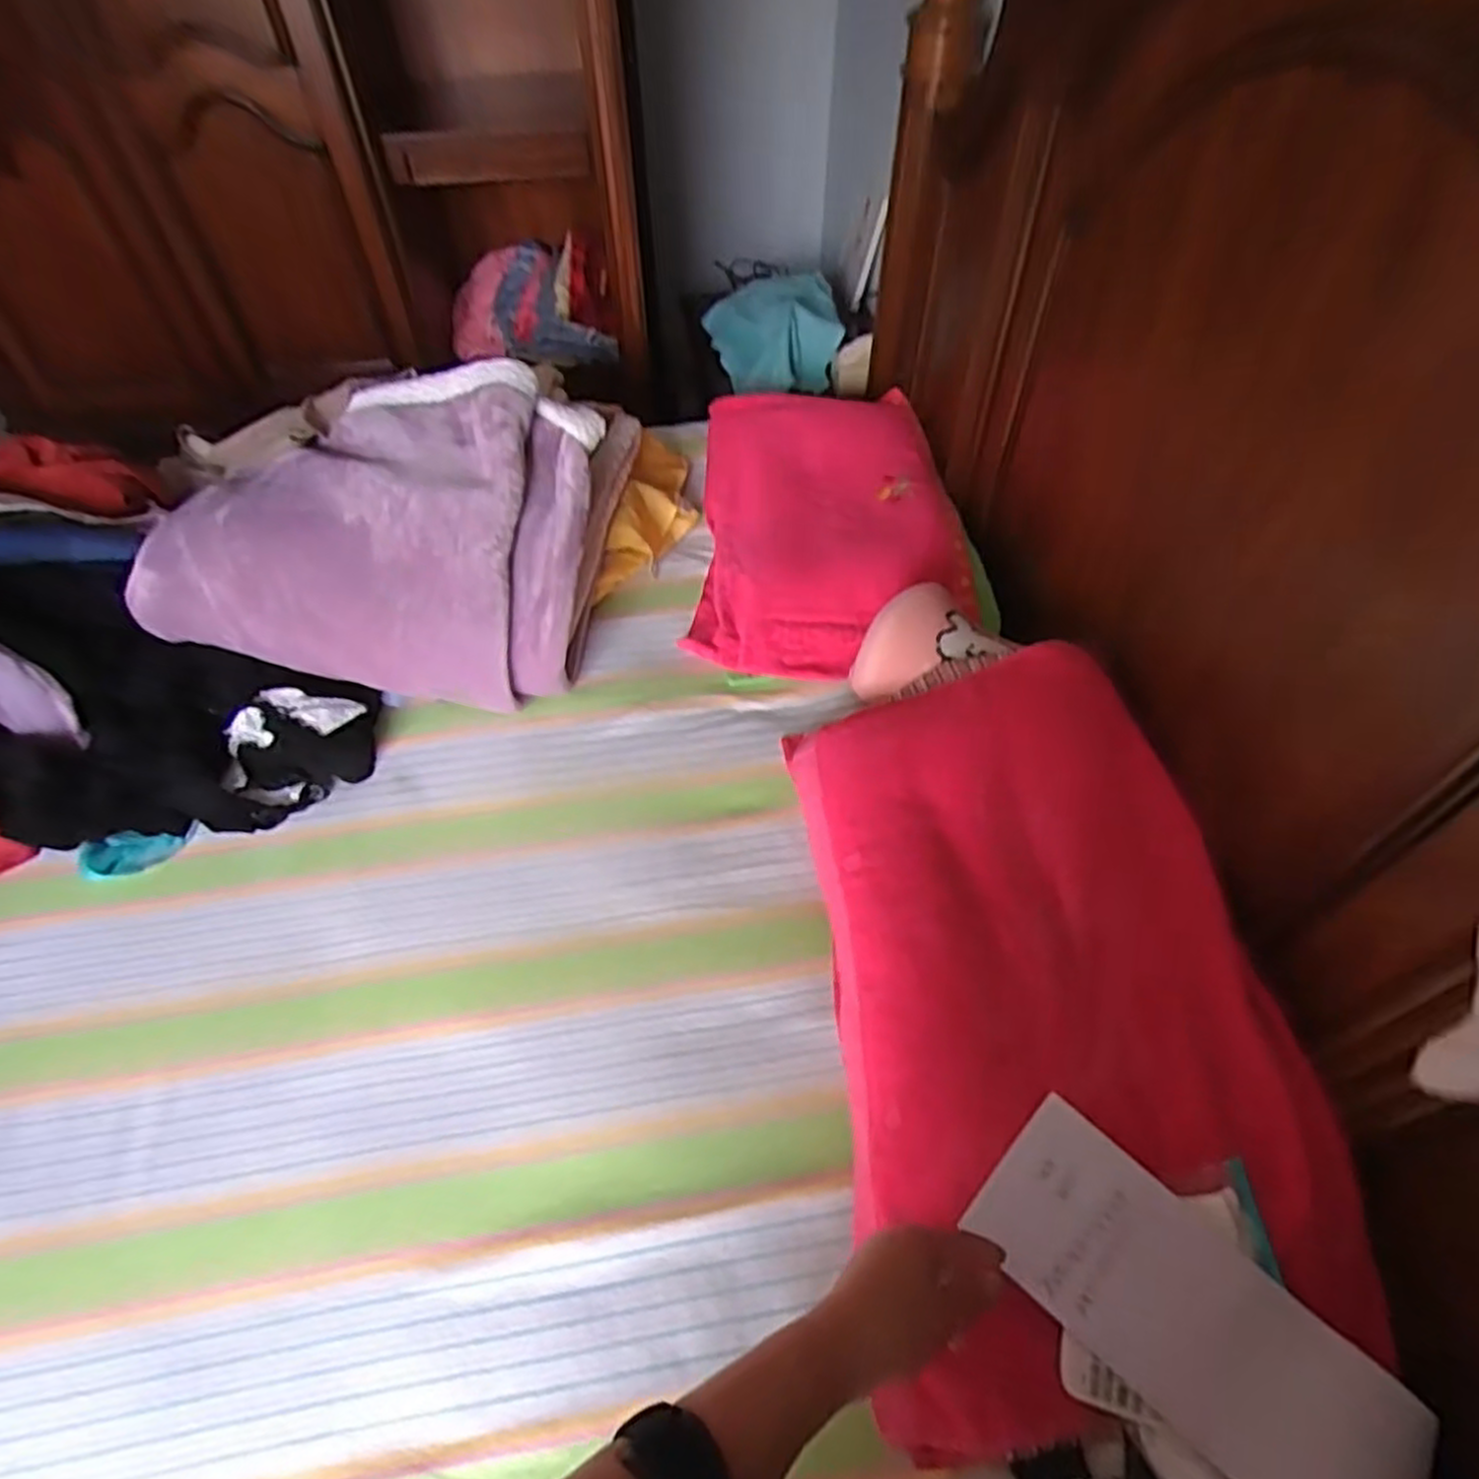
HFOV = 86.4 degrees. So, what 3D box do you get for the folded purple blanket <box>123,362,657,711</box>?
[{"bbox_3d":[-0.490,-0.319,1.139,0.581,0.308,0.462,6,51,5],"label":"folded purple blanket"}]

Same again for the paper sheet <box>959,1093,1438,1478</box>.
[{"bbox_3d":[0.351,0.450,0.601,0.350,0.025,0.130,38,78,16],"label":"paper sheet"}]

